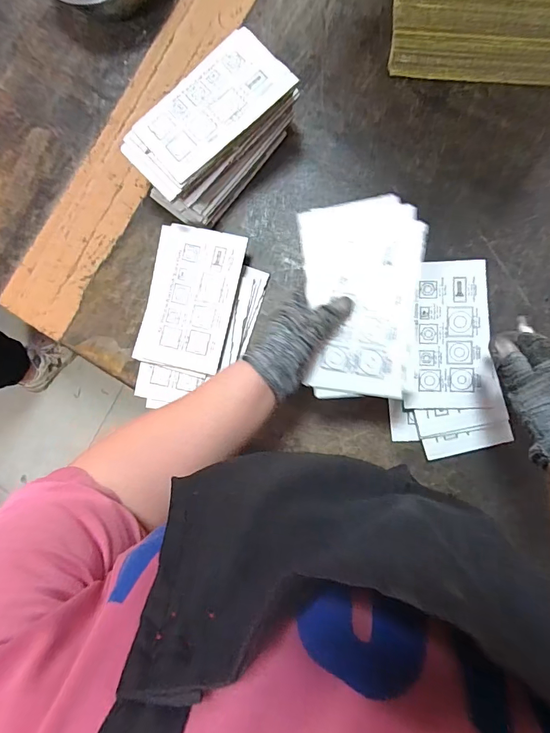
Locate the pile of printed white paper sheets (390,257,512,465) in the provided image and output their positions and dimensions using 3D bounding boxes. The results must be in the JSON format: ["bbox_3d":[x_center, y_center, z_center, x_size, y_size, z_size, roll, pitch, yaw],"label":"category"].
[{"bbox_3d":[0.196,-0.010,0.458,0.116,0.013,0.212,3,87,7],"label":"pile of printed white paper sheets"}]

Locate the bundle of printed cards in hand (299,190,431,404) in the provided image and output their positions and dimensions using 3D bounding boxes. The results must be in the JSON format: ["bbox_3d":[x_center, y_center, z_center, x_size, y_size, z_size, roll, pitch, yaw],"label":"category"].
[{"bbox_3d":[0.084,-0.064,0.395,0.109,0.008,0.187,-2,91,9],"label":"bundle of printed cards in hand"}]

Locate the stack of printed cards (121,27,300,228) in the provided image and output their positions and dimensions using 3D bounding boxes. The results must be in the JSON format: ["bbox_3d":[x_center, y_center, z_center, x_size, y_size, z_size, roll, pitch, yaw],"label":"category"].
[{"bbox_3d":[-0.068,-0.260,0.470,0.188,0.087,0.101,-45,81,1],"label":"stack of printed cards"}]

